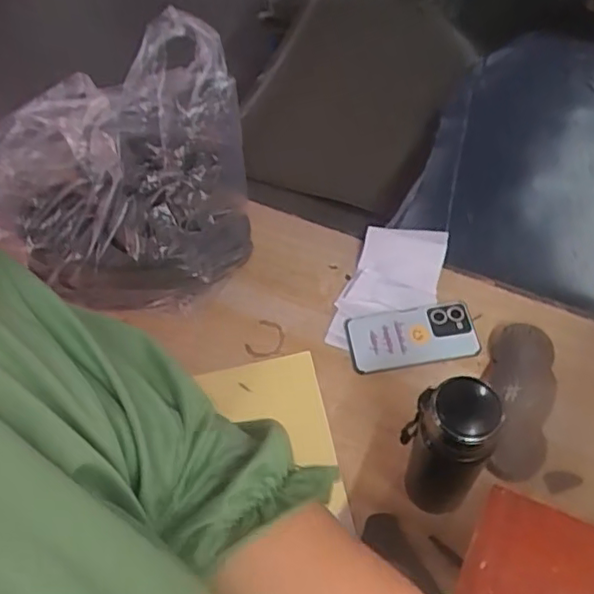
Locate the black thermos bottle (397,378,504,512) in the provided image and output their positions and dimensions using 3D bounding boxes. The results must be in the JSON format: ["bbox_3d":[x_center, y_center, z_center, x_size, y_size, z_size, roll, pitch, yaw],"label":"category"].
[{"bbox_3d":[0.151,0.152,0.630,0.075,0.224,0.080,4,58,6],"label":"black thermos bottle"}]

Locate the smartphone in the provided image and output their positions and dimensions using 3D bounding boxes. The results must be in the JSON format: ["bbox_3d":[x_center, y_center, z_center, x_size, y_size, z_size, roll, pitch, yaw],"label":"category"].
[{"bbox_3d":[0.149,0.051,0.805,0.159,0.014,0.084,-7,57,-1],"label":"smartphone"}]

